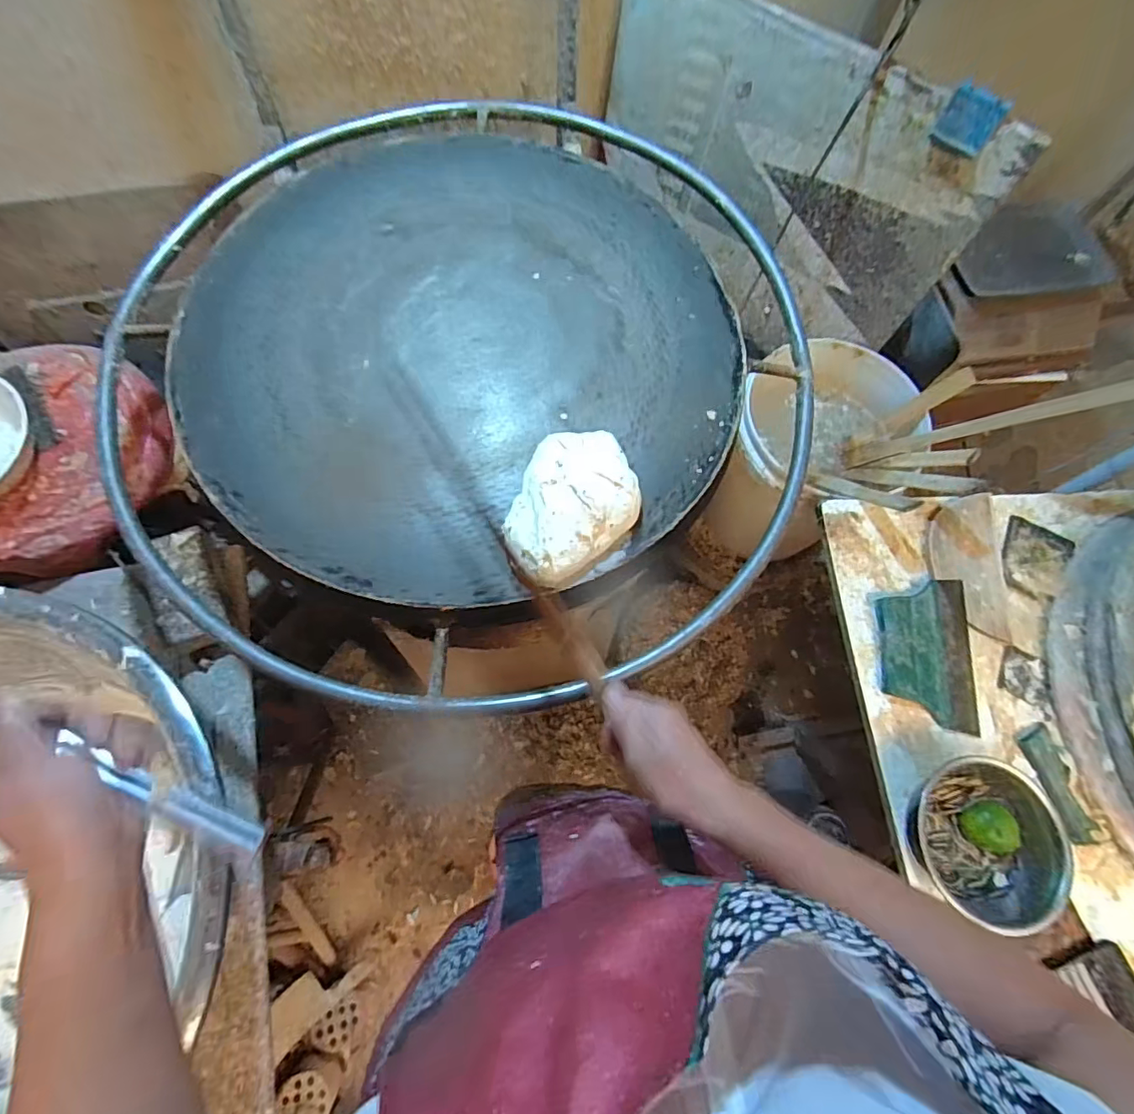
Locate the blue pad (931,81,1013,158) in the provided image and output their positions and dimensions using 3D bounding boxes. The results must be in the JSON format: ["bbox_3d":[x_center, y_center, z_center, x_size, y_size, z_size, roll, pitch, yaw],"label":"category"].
[{"bbox_3d":[0.500,-0.541,0.681,0.064,0.055,0.019,38,72,11],"label":"blue pad"}]

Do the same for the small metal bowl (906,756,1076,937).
[{"bbox_3d":[0.459,0.313,0.614,0.150,0.064,0.159,1,70,-2],"label":"small metal bowl"}]

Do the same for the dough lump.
[{"bbox_3d":[0.008,-0.054,0.547,0.117,0.043,0.167,20,70,5],"label":"dough lump"}]

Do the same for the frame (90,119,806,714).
[{"bbox_3d":[-0.117,-0.256,0.657,0.819,0.044,0.860,-28,73,-12],"label":"frame"}]

